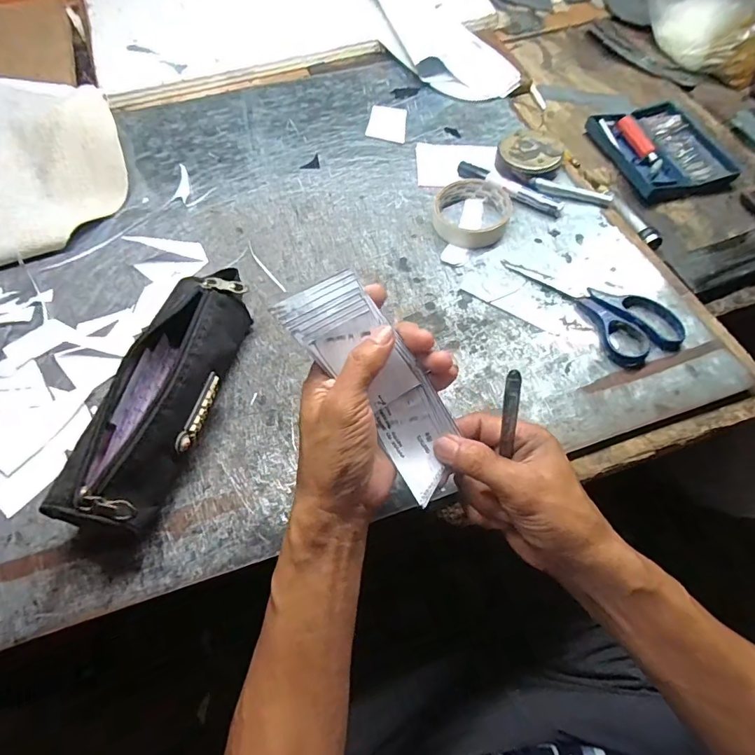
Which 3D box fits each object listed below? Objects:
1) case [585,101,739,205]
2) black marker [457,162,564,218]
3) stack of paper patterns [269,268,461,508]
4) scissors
[{"bbox_3d":[0.367,-0.296,0.598,0.137,0.019,0.156,-14,62,-8],"label":"case"},{"bbox_3d":[0.150,-0.218,0.534,0.130,0.011,0.022,31,65,15],"label":"black marker"},{"bbox_3d":[0.002,0.005,0.300,0.055,0.014,0.154,-41,105,-20],"label":"stack of paper patterns"},{"bbox_3d":[0.214,-0.081,0.454,0.077,0.019,0.168,-29,65,-16],"label":"scissors"}]

